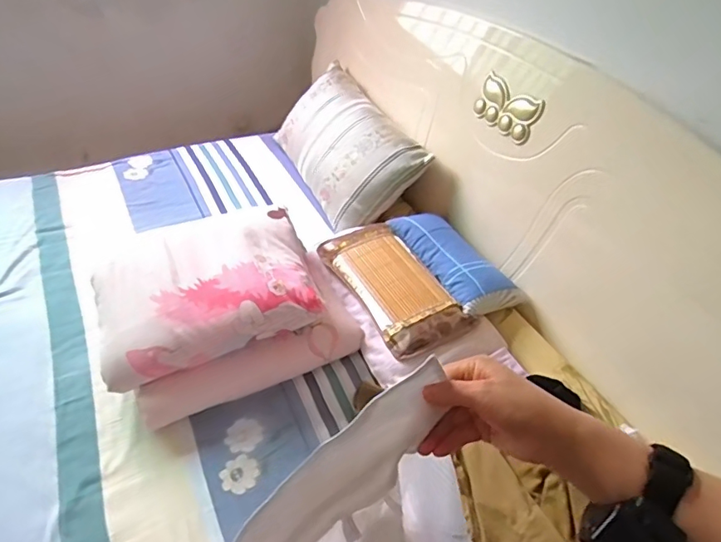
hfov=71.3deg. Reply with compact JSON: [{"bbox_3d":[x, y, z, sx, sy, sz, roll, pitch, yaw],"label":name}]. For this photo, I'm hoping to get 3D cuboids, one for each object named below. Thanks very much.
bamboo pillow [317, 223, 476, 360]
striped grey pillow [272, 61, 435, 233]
[{"bbox_3d":[0.078,0.033,1.240,0.200,0.068,0.409,-18,47,-24],"label":"bamboo pillow"},{"bbox_3d":[-0.068,-0.405,1.601,0.111,0.347,0.633,21,29,-45],"label":"striped grey pillow"}]

